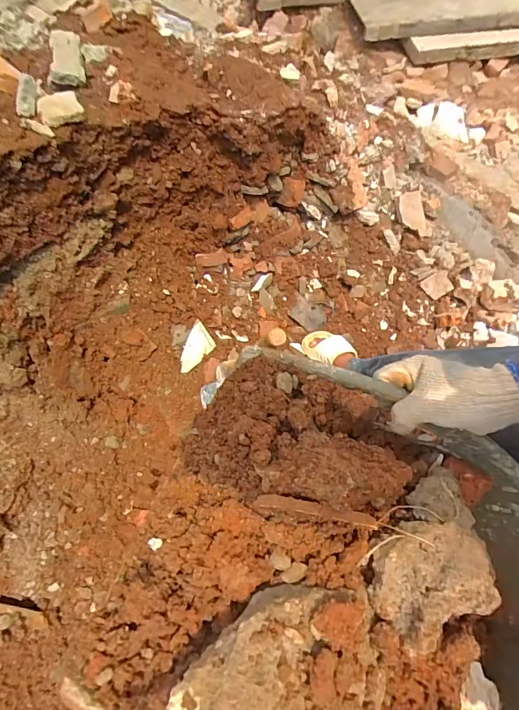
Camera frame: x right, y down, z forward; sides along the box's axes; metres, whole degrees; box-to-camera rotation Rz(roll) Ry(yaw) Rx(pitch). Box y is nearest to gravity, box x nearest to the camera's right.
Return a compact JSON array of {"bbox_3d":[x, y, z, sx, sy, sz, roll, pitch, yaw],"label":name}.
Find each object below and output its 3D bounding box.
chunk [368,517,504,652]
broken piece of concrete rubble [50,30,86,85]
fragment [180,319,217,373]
[{"bbox_3d":[0.136,0.172,0.311,0.103,0.030,0.073,-20,67,-11],"label":"chunk"},{"bbox_3d":[-0.477,-0.740,0.976,0.070,0.030,0.194,-13,66,-8],"label":"broken piece of concrete rubble"},{"bbox_3d":[-0.201,-0.024,1.184,0.135,0.009,0.095,-43,103,-22],"label":"fragment"}]

